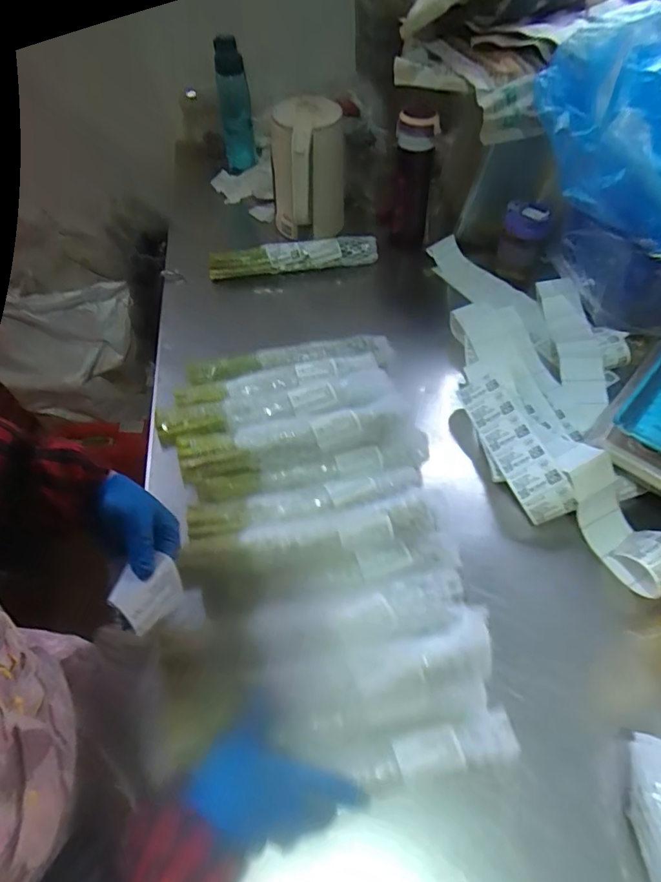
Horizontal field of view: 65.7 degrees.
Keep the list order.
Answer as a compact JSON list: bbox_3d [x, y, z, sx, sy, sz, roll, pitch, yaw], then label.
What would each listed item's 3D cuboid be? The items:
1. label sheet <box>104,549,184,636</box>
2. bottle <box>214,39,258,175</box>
[{"bbox_3d":[-0.155,0.130,0.440,0.010,0.052,0.058,-16,21,39],"label":"label sheet"},{"bbox_3d":[-0.192,-0.666,1.026,0.066,0.224,0.075,-5,33,-2],"label":"bottle"}]

